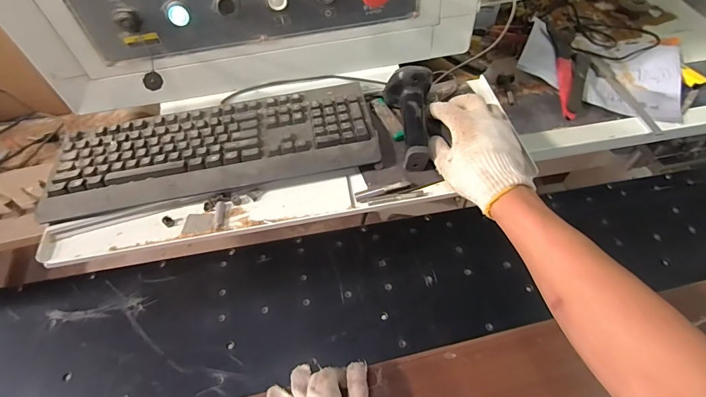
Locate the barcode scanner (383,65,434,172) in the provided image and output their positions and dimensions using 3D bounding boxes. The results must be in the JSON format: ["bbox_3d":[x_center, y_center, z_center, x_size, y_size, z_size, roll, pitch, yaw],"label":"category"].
[{"bbox_3d":[0.084,-0.107,0.525,0.060,0.065,0.140,-5,69,-1],"label":"barcode scanner"}]

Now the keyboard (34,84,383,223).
[{"bbox_3d":[-0.194,-0.077,0.539,0.450,0.023,0.164,-10,55,-5],"label":"keyboard"}]

